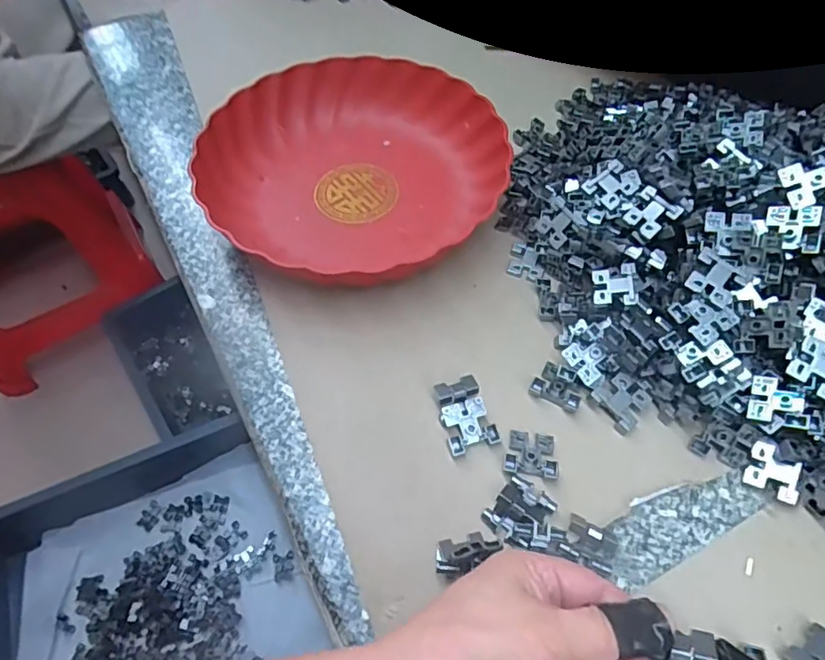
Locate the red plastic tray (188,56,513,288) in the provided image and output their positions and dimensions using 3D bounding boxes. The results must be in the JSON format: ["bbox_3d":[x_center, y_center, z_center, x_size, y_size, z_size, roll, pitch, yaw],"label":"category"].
[{"bbox_3d":[-0.048,-0.137,0.467,0.230,0.049,0.229,35,65,23],"label":"red plastic tray"}]

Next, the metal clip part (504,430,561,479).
[{"bbox_3d":[0.074,0.076,0.351,0.032,0.006,0.029,6,57,7],"label":"metal clip part"}]

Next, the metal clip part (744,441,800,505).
[{"bbox_3d":[0.213,0.084,0.334,0.030,0.006,0.026,26,84,38],"label":"metal clip part"}]

